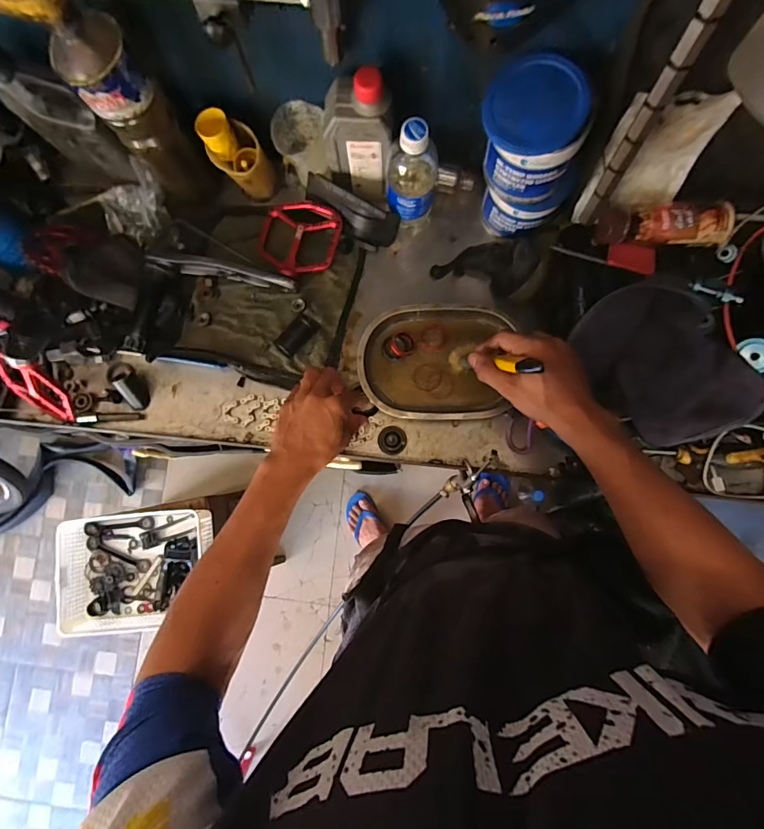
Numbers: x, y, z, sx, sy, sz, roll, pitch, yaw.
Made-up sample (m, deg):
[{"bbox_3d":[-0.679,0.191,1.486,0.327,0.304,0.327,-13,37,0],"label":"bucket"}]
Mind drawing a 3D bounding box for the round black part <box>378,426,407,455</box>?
[{"bbox_3d":[0.014,0.034,0.580,0.037,0.008,0.037,0,84,3],"label":"round black part"}]

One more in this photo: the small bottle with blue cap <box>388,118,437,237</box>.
[{"bbox_3d":[0.037,-0.300,0.543,0.060,0.167,0.073,2,84,3],"label":"small bottle with blue cap"}]

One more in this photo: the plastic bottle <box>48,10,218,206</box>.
[{"bbox_3d":[-0.273,-0.332,0.512,0.069,0.238,0.056,-38,83,-2],"label":"plastic bottle"}]

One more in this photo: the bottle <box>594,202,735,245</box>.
[{"bbox_3d":[0.338,-0.228,0.517,0.140,0.042,0.045,3,84,3],"label":"bottle"}]

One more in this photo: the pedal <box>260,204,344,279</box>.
[{"bbox_3d":[-0.117,-0.243,0.602,0.112,0.018,0.110,13,84,4],"label":"pedal"}]

